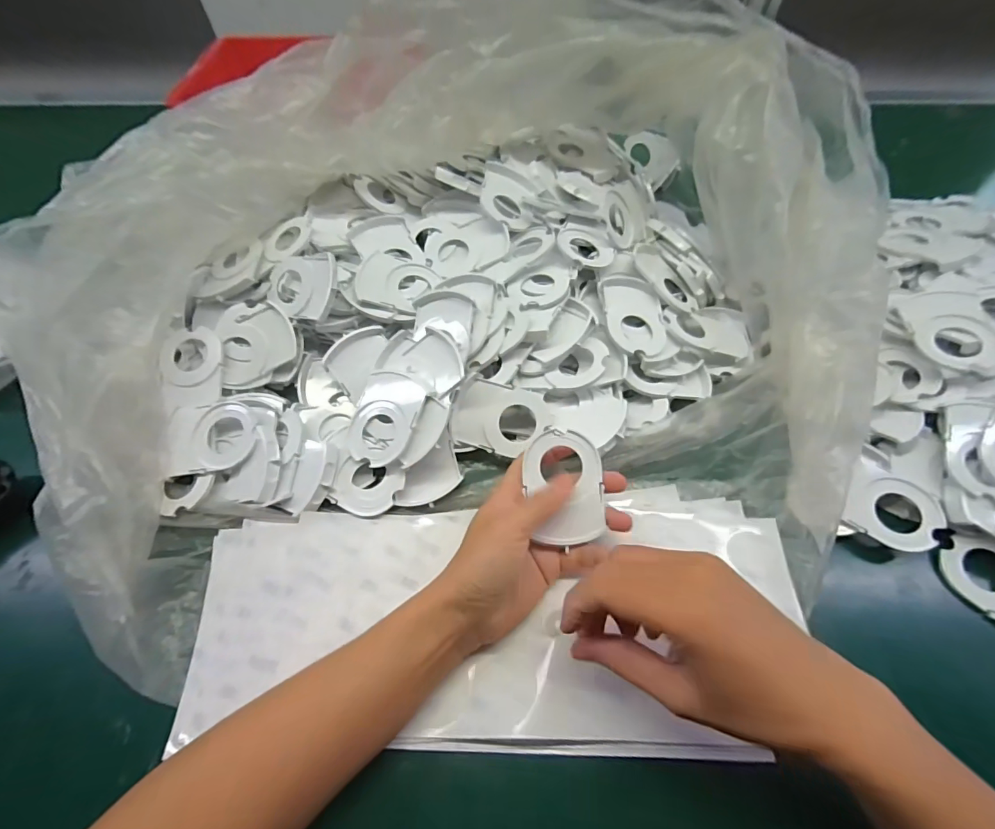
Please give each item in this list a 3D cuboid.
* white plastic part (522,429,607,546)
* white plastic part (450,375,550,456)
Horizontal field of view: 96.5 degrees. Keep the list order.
[{"bbox_3d":[0.046,0.049,0.301,0.051,0.007,0.076,-2,78,-3],"label":"white plastic part"},{"bbox_3d":[0.002,0.003,0.357,0.076,0.012,0.055,16,81,13],"label":"white plastic part"}]

